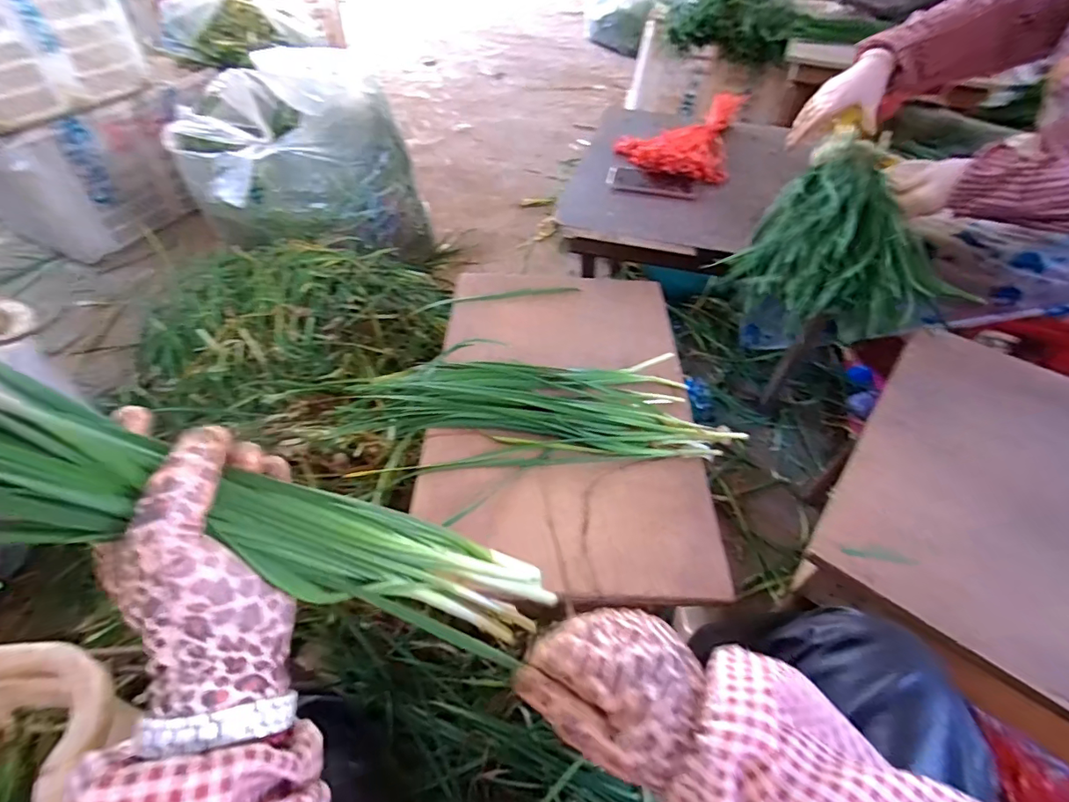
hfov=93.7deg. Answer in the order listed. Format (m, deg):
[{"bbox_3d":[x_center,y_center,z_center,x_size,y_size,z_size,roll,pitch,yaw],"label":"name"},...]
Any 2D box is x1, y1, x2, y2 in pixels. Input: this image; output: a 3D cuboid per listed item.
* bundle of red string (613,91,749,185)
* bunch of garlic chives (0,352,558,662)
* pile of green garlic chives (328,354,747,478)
[{"bbox_3d":[0.325,-0.587,1.086,0.236,0.049,0.365,19,51,14],"label":"bundle of red string"},{"bbox_3d":[-0.201,0.054,0.248,0.467,0.071,0.130,24,44,-23],"label":"bunch of garlic chives"},{"bbox_3d":[-0.015,0.008,0.658,0.486,0.033,0.166,-1,49,-3],"label":"pile of green garlic chives"}]

